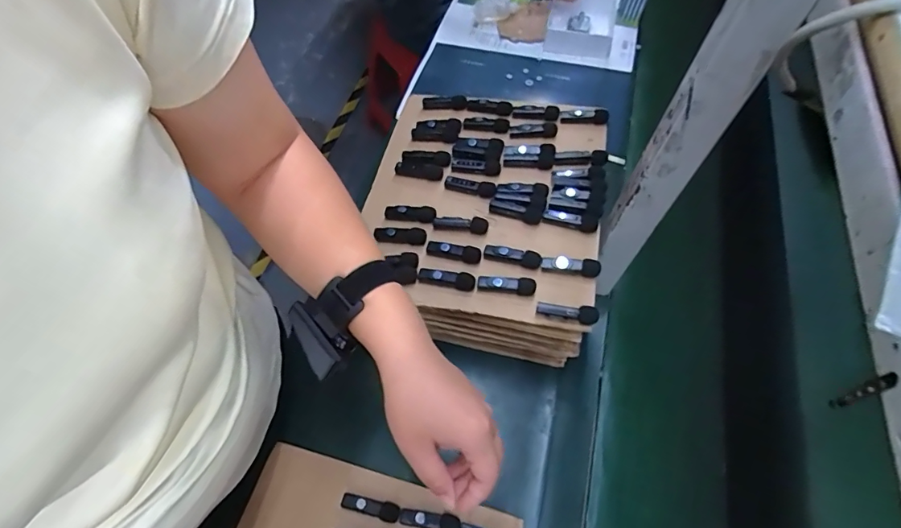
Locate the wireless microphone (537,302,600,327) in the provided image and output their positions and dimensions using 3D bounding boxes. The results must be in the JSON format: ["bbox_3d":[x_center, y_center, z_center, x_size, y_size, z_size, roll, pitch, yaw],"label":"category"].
[{"bbox_3d":[0.124,0.054,0.496,0.062,0.022,0.017,10,60,3],"label":"wireless microphone"}]

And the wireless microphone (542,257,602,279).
[{"bbox_3d":[0.135,0.003,0.522,0.063,0.022,0.015,9,60,3],"label":"wireless microphone"}]

